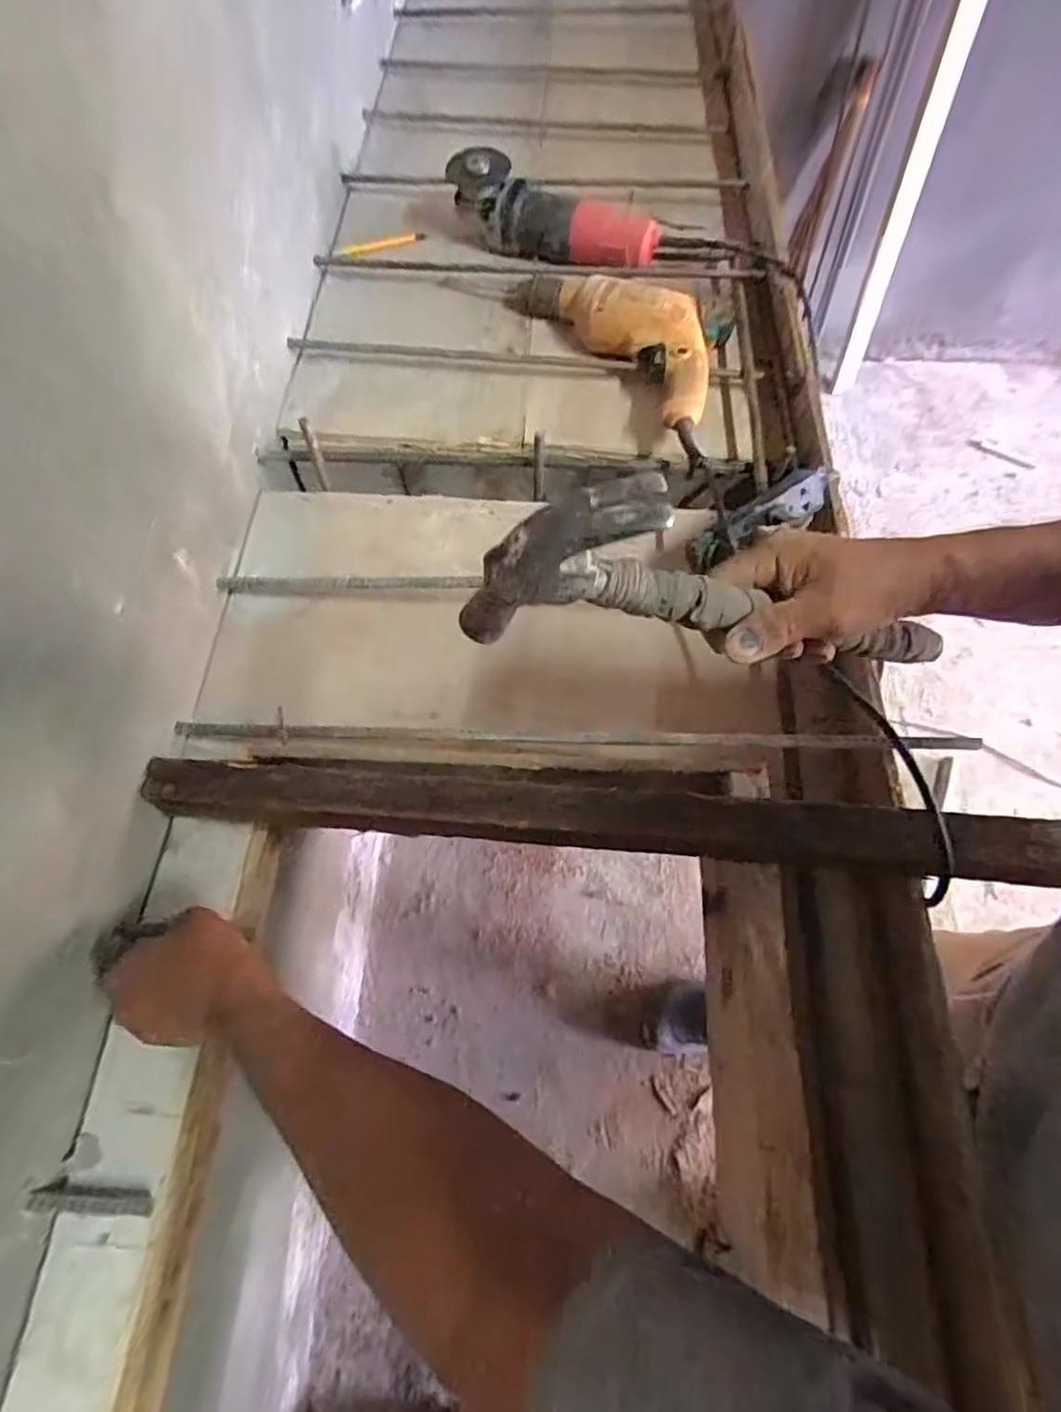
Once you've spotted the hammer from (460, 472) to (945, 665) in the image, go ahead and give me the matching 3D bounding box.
[{"bbox_3d":[0.132,-0.056,0.382,0.330,0.112,0.025,7,61,-27],"label":"hammer"}]

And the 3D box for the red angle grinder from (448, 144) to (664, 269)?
[{"bbox_3d":[0.027,-0.631,0.838,0.285,0.081,0.096,18,65,8],"label":"red angle grinder"}]

